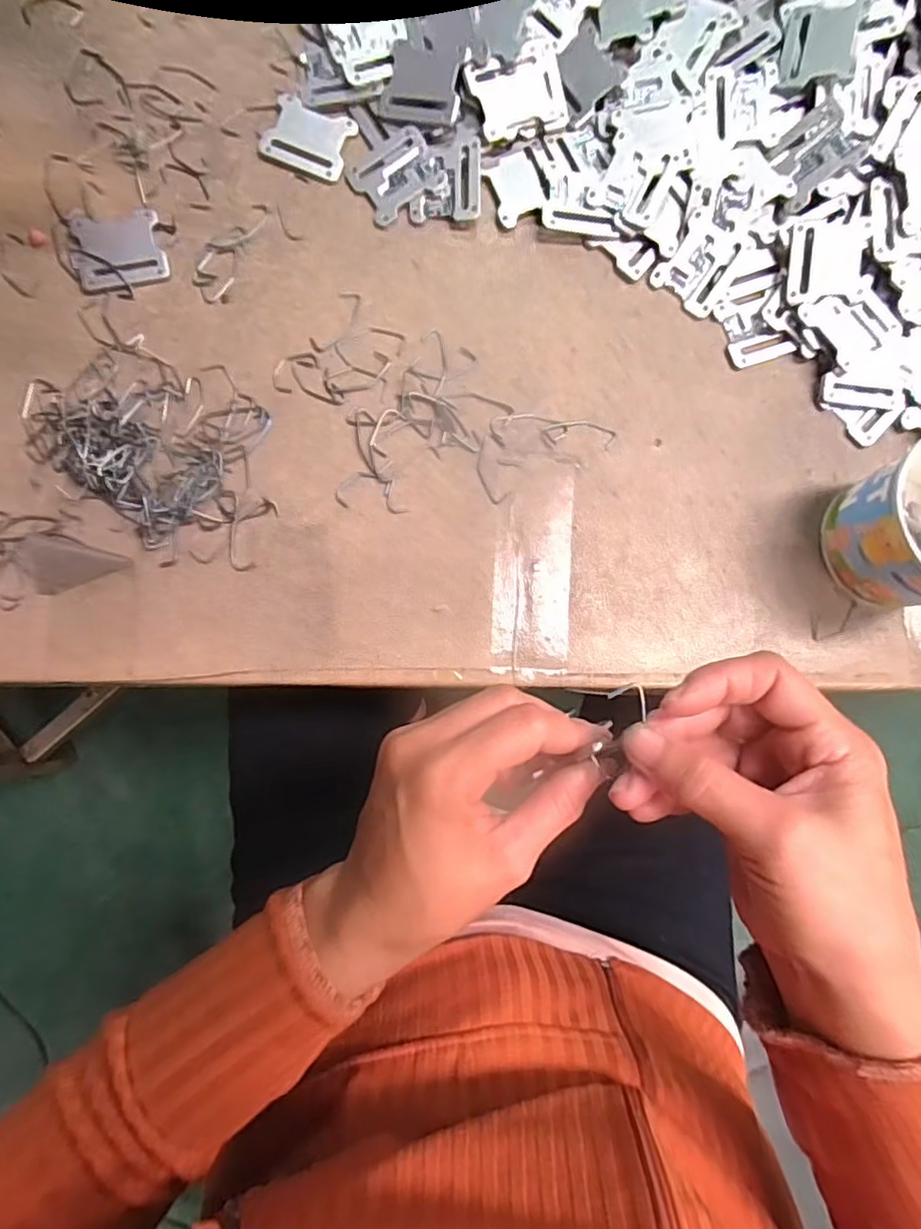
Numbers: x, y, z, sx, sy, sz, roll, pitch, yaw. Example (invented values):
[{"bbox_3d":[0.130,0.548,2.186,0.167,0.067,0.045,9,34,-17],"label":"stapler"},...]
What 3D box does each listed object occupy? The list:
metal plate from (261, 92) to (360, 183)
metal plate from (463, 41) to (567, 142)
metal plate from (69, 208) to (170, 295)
[{"bbox_3d":[-0.094,-0.296,0.379,0.053,0.004,0.044,20,84,-1],"label":"metal plate"},{"bbox_3d":[0.037,-0.315,0.371,0.055,0.004,0.046,-23,101,-3],"label":"metal plate"},{"bbox_3d":[-0.203,-0.217,0.365,0.050,0.004,0.050,-13,84,-5],"label":"metal plate"}]

